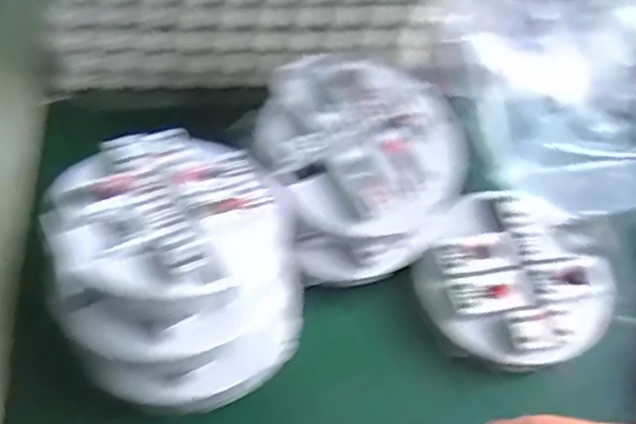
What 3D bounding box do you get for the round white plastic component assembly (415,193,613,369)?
[{"bbox_3d":[0.110,0.036,0.353,0.099,0.013,0.098,2,67,-4],"label":"round white plastic component assembly"}]

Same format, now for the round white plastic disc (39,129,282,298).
[{"bbox_3d":[-0.071,-0.002,0.295,0.102,0.014,0.096,9,44,-9],"label":"round white plastic disc"}]

